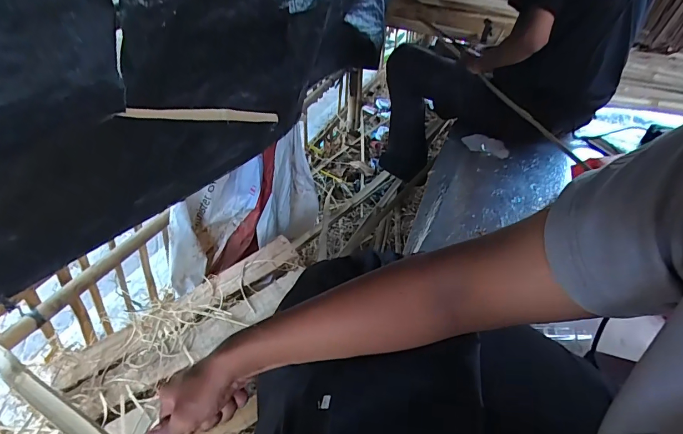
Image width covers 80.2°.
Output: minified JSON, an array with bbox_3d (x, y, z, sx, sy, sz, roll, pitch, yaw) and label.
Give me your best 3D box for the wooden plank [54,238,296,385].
[{"bbox_3d":[-0.367,0.211,0.977,0.576,0.030,0.097,-30,52,-20],"label":"wooden plank"}]

